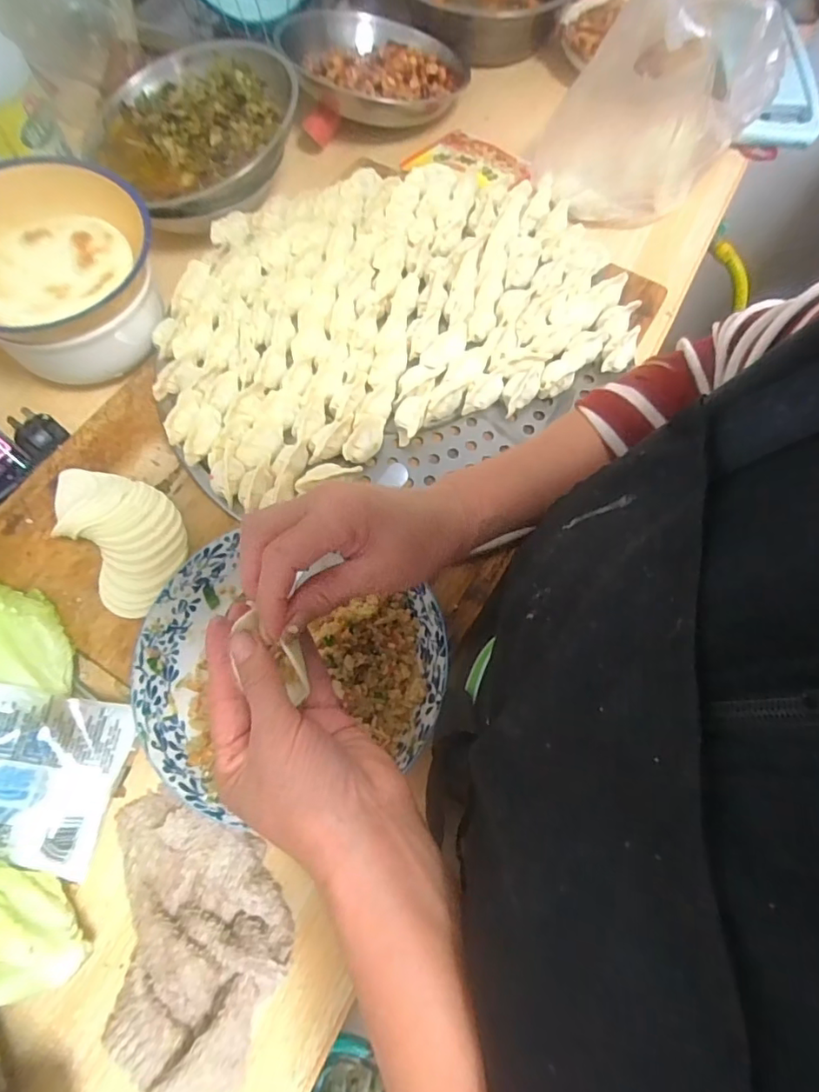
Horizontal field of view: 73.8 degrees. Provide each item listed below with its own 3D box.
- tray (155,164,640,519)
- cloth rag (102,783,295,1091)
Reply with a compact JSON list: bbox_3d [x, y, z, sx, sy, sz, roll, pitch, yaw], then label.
[{"bbox_3d":[-0.019,-0.217,0.493,0.406,0.033,0.328,-15,69,-7],"label":"tray"},{"bbox_3d":[-0.130,0.239,0.331,0.109,0.031,0.160,-5,68,-3],"label":"cloth rag"}]

